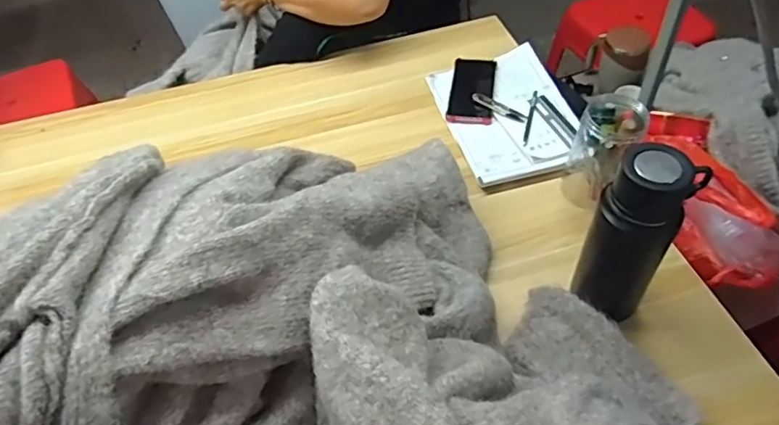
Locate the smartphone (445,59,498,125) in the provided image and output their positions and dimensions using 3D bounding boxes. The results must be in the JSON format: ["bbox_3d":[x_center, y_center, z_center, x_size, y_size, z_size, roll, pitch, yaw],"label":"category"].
[{"bbox_3d":[0.147,-0.217,0.980,0.074,0.014,0.164,6,51,10],"label":"smartphone"}]

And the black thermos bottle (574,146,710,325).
[{"bbox_3d":[0.267,0.035,0.621,0.087,0.241,0.068,19,55,19],"label":"black thermos bottle"}]

